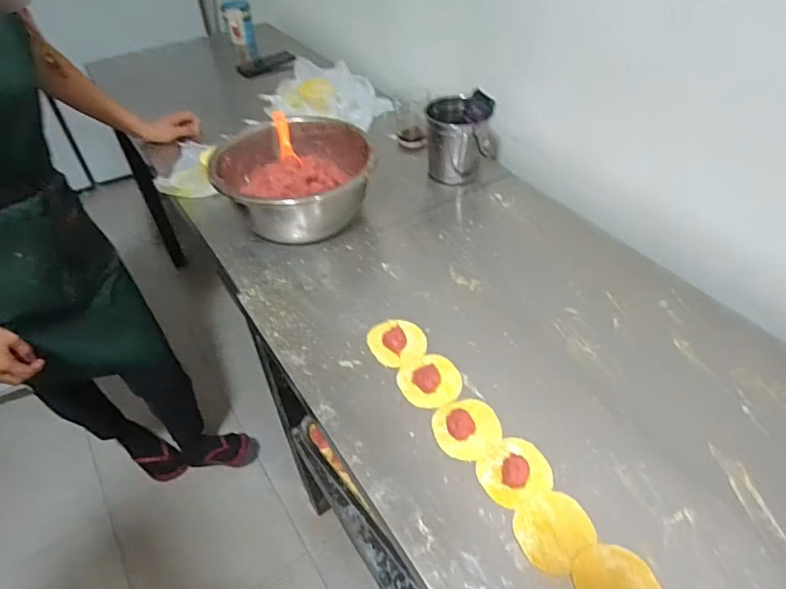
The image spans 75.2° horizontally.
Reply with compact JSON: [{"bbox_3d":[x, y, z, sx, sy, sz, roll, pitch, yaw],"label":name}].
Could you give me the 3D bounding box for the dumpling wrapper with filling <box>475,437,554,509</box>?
[{"bbox_3d":[0.143,0.200,0.594,0.084,0.027,0.074,-16,46,-13],"label":"dumpling wrapper with filling"}]

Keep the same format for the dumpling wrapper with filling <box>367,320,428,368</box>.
[{"bbox_3d":[0.007,0.063,0.739,0.081,0.022,0.079,-1,45,1],"label":"dumpling wrapper with filling"}]

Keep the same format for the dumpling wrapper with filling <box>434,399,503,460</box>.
[{"bbox_3d":[0.092,0.160,0.639,0.081,0.029,0.075,-2,44,2],"label":"dumpling wrapper with filling"}]

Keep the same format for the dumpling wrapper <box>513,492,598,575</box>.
[{"bbox_3d":[0.176,0.255,0.552,0.083,0.004,0.074,-19,46,-16],"label":"dumpling wrapper"}]

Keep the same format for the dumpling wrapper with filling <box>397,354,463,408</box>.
[{"bbox_3d":[0.052,0.115,0.692,0.082,0.014,0.083,-1,45,1],"label":"dumpling wrapper with filling"}]

